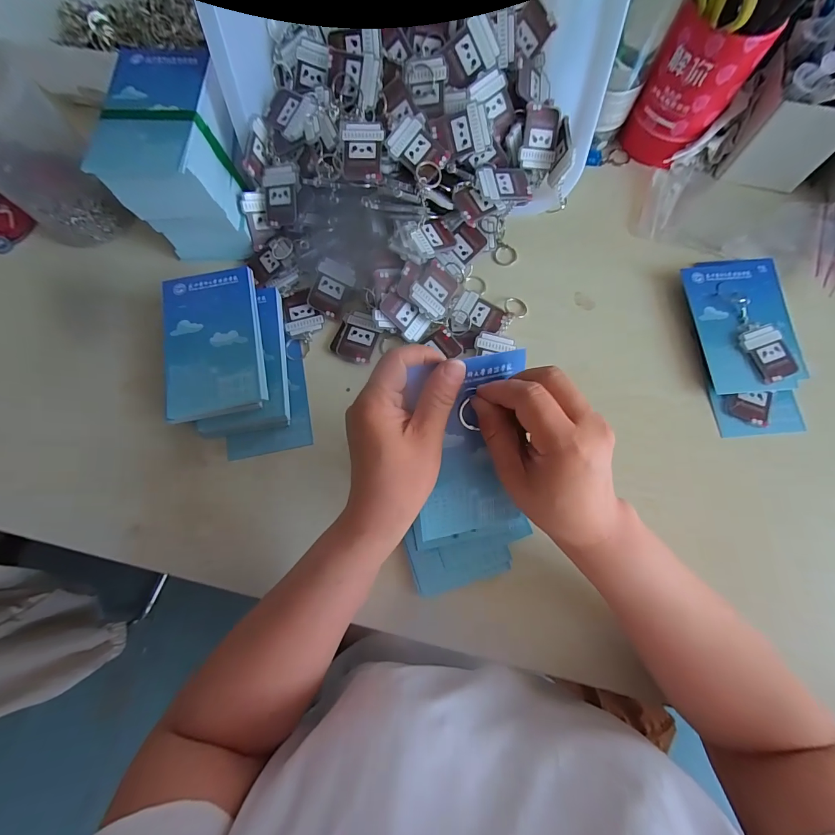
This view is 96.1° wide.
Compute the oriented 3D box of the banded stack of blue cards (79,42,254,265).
[{"bbox_3d":[-0.218,-0.248,0.364,0.095,0.104,0.132,1,74,0],"label":"banded stack of blue cards"}]

